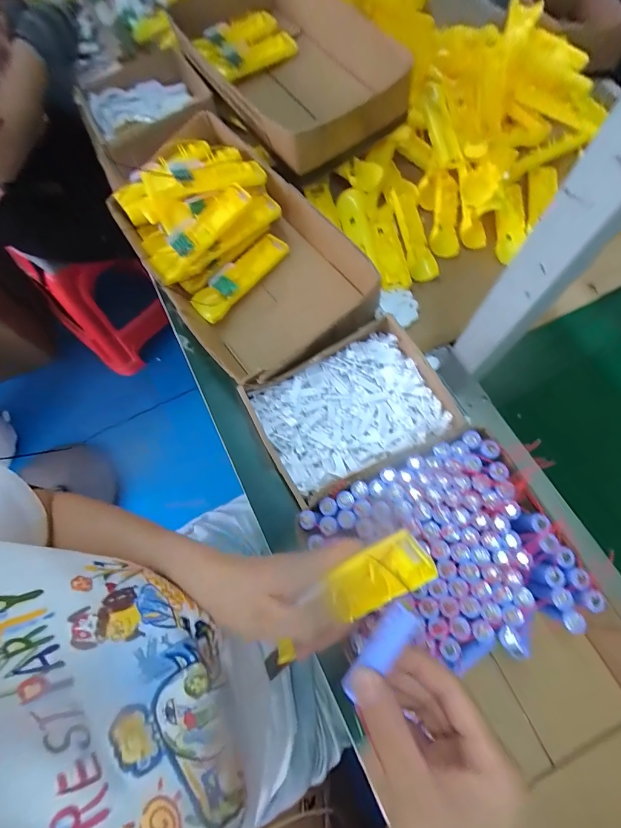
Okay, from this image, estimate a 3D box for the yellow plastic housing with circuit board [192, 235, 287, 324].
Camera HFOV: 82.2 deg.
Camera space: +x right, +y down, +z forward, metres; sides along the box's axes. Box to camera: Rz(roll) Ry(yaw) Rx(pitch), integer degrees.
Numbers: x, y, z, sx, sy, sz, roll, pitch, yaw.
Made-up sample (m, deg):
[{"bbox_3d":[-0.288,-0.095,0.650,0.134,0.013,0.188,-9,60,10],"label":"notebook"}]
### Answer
[{"bbox_3d":[-0.108,-0.211,0.556,0.050,0.033,0.175,40,75,16],"label":"yellow plastic housing with circuit board"}]

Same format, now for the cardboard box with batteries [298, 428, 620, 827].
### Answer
[{"bbox_3d":[0.185,0.256,0.365,0.265,0.131,0.428,-24,69,-7],"label":"cardboard box with batteries"}]

